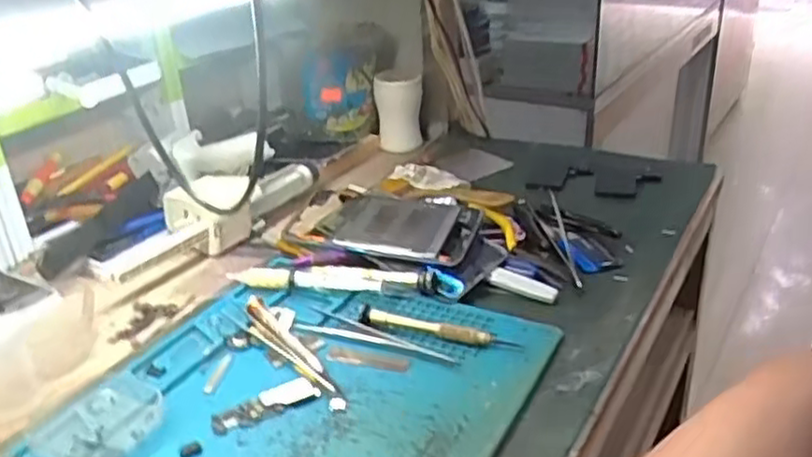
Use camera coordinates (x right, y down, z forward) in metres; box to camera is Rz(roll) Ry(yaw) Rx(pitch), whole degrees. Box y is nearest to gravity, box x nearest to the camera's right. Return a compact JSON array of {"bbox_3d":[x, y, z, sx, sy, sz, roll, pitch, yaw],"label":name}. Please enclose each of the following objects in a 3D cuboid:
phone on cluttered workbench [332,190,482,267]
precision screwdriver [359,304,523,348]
[{"bbox_3d":[-0.001,-0.003,0.608,0.126,0.014,0.082,11,43,22],"label":"phone on cluttered workbench"},{"bbox_3d":[0.021,0.069,0.507,0.114,0.010,0.015,7,28,18],"label":"precision screwdriver"}]

